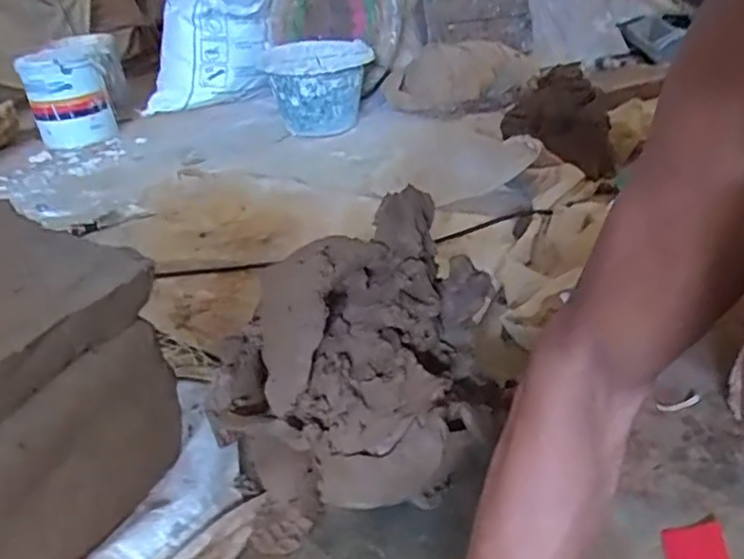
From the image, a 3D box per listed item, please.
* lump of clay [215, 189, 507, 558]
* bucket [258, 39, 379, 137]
[{"bbox_3d":[-0.012,0.084,0.563,0.247,0.214,0.174,-12,32,-14],"label":"lump of clay"},{"bbox_3d":[-0.110,-0.418,1.440,0.213,0.196,0.200,2,32,9],"label":"bucket"}]

